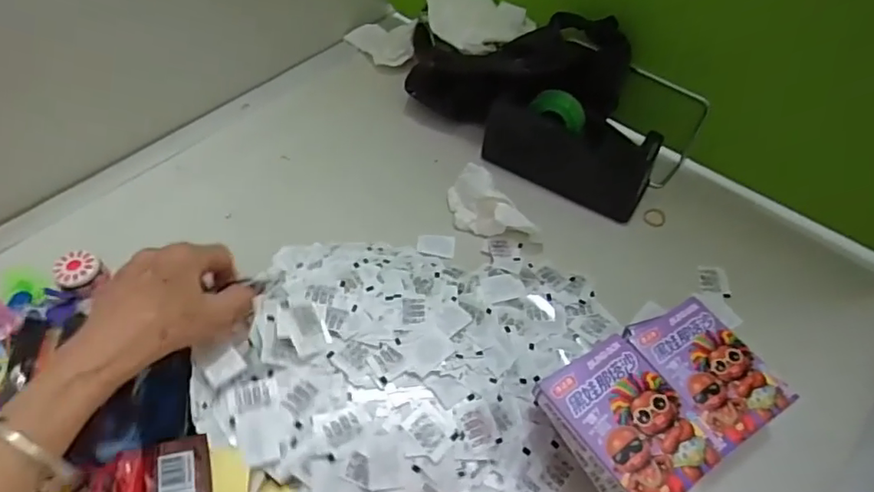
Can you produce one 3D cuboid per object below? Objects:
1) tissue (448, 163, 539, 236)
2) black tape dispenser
[{"bbox_3d":[0.041,-0.034,0.487,0.043,0.039,0.085,-34,62,-25],"label":"tissue"},{"bbox_3d":[0.118,-0.088,0.507,0.155,0.070,0.045,27,56,15],"label":"black tape dispenser"}]

